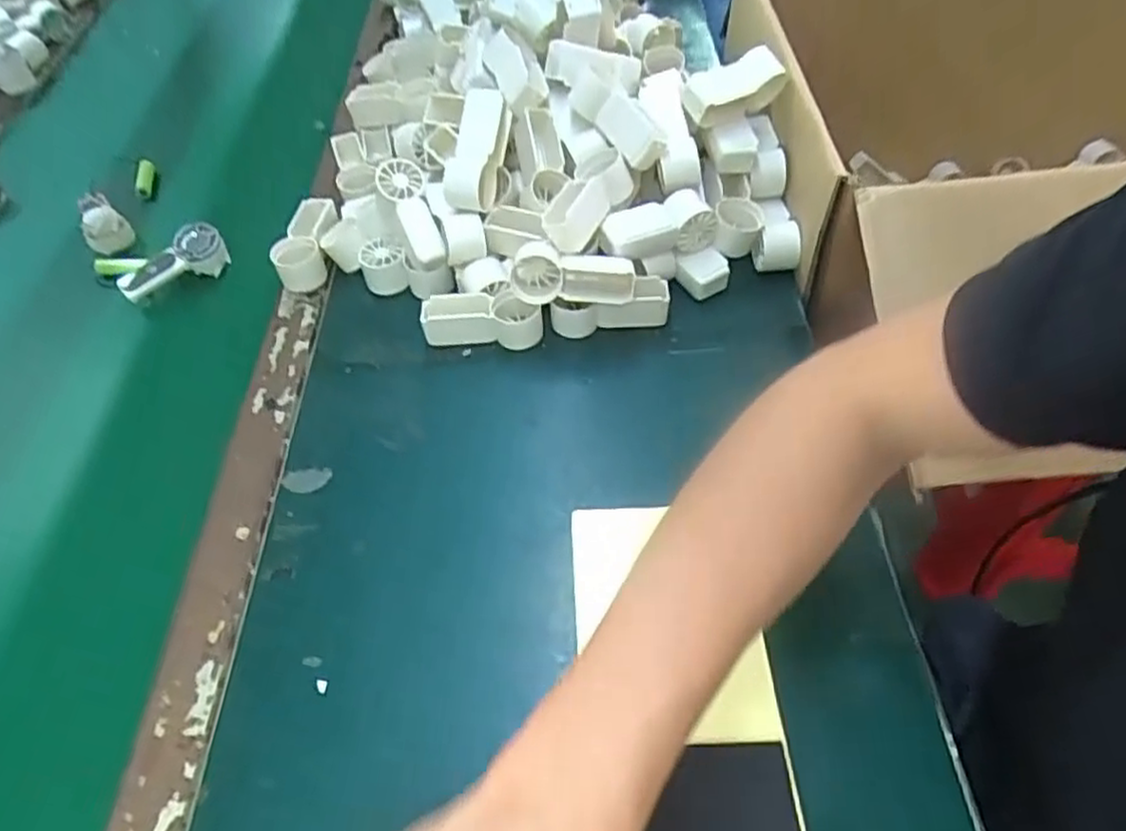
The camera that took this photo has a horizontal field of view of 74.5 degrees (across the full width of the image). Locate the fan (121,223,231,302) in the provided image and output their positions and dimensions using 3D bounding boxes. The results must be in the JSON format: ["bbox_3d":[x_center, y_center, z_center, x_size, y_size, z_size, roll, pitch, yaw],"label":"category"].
[{"bbox_3d":[-0.344,-0.130,0.658,0.093,0.052,0.033,-31,55,-18],"label":"fan"}]

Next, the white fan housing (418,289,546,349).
[{"bbox_3d":[-0.061,-0.073,0.570,0.090,0.041,0.030,0,51,5],"label":"white fan housing"}]

